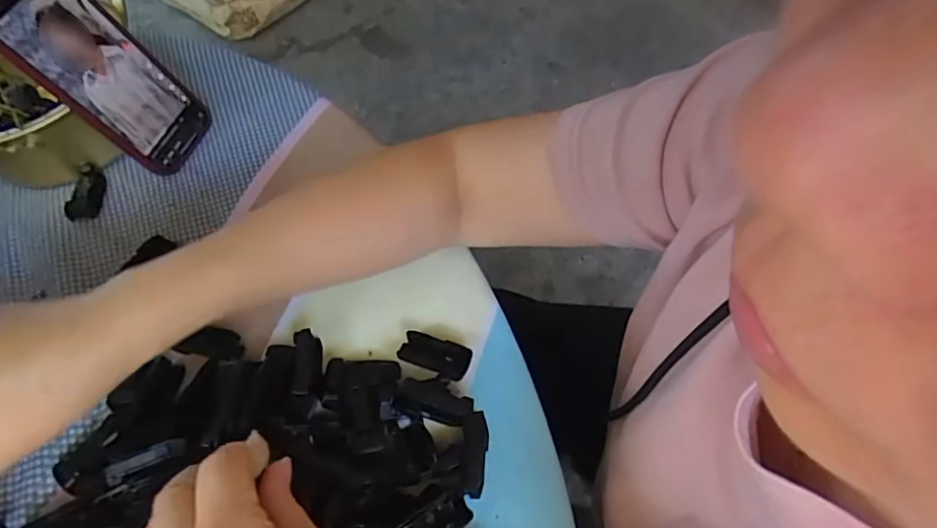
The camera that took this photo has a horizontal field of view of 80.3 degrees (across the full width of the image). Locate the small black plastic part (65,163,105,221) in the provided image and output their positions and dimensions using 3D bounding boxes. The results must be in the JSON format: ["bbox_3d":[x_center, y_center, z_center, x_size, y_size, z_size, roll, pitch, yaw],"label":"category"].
[{"bbox_3d":[-0.313,-0.061,0.455,0.024,0.012,0.052,-9,58,-1],"label":"small black plastic part"}]

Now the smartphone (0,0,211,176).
[{"bbox_3d":[-0.277,-0.145,0.426,0.014,0.158,0.075,-3,54,34],"label":"smartphone"}]

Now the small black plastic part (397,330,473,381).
[{"bbox_3d":[-0.021,0.059,0.359,0.047,0.012,0.021,17,61,14],"label":"small black plastic part"}]

